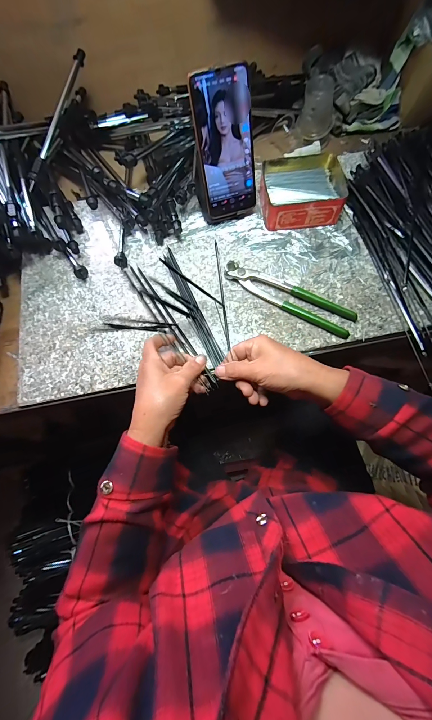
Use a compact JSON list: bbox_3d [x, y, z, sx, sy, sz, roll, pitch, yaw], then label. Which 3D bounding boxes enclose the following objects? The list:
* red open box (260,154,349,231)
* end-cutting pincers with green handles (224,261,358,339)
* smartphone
[{"bbox_3d":[0.136,-0.271,0.457,0.127,0.042,0.113,-4,71,1],"label":"red open box"},{"bbox_3d":[0.105,-0.093,0.413,0.195,0.018,0.041,29,75,11],"label":"end-cutting pincers with green handles"},{"bbox_3d":[0.015,-0.292,0.396,0.078,0.163,0.007,-17,45,-3],"label":"smartphone"}]

